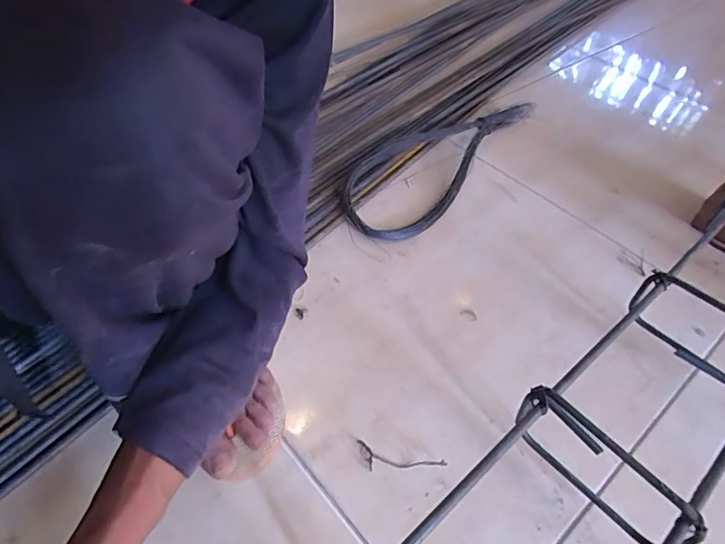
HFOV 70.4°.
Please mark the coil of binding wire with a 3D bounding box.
[{"bbox_3d":[0.103,-0.162,0.726,0.143,0.048,0.350,37,54,27],"label":"coil of binding wire"}]

